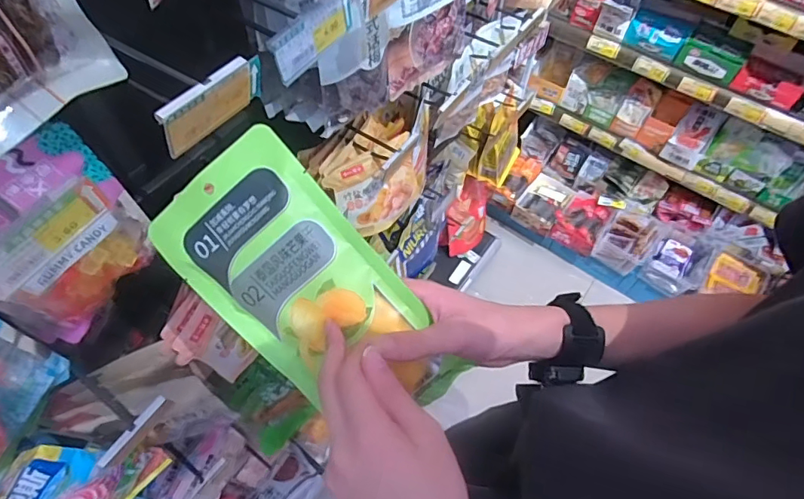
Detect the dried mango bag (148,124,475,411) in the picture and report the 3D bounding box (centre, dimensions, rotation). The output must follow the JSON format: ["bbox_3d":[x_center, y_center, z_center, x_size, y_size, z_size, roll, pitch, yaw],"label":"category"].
[{"bbox_3d":[-0.066,0.037,0.367,0.120,0.015,0.241,-42,98,6],"label":"dried mango bag"}]

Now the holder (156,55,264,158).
[{"bbox_3d":[-0.139,-0.109,0.358,0.013,0.043,0.091,29,62,15],"label":"holder"}]

